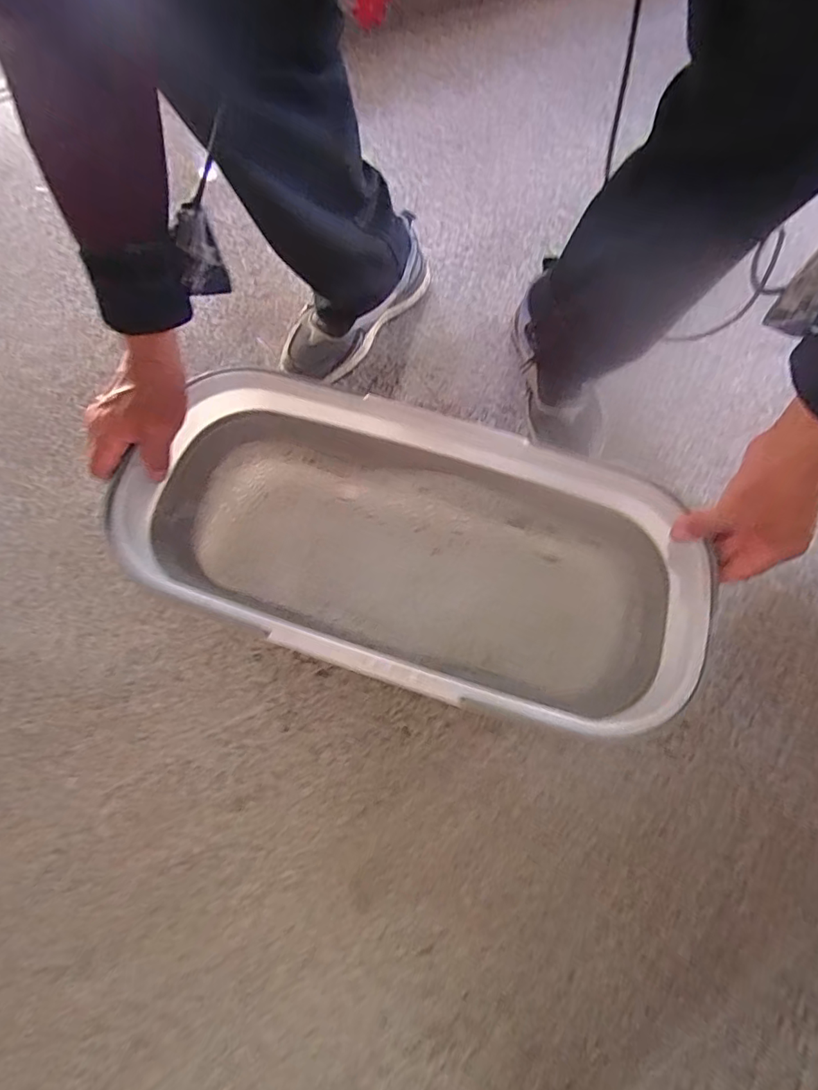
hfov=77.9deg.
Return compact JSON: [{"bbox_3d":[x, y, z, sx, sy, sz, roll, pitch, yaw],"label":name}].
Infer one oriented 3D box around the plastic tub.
[{"bbox_3d":[0.003,0.003,0.513,0.532,0.111,0.254,18,73,6],"label":"plastic tub"}]

